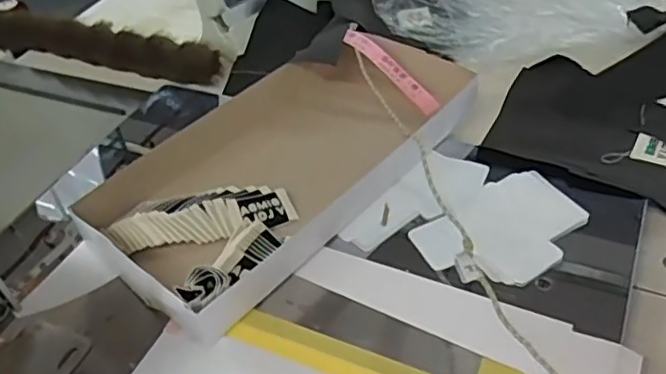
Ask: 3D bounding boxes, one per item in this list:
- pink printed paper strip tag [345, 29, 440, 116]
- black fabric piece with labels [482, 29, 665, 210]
[{"bbox_3d":[0.052,-0.108,0.573,0.017,0.013,0.115,-36,72,-27],"label":"pink printed paper strip tag"},{"bbox_3d":[0.250,-0.074,0.531,0.185,0.041,0.219,23,51,30],"label":"black fabric piece with labels"}]

